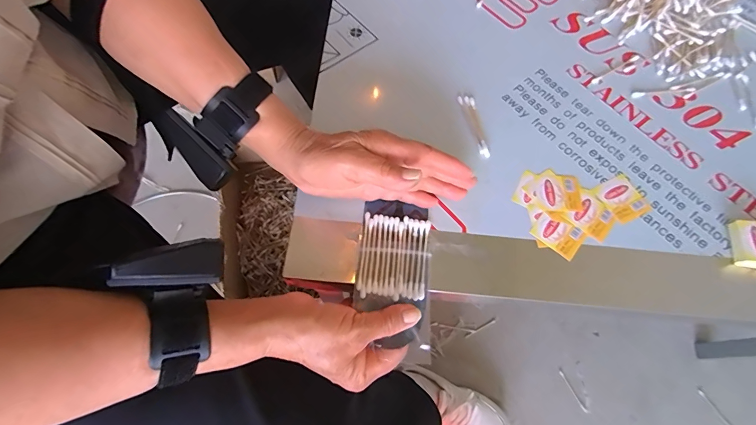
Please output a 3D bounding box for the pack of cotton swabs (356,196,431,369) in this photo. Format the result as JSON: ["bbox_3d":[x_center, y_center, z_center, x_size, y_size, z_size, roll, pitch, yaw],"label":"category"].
[{"bbox_3d":[0.013,0.055,0.338,0.063,0.012,0.137,4,68,0],"label":"pack of cotton swabs"}]

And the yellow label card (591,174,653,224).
[{"bbox_3d":[0.238,-0.014,0.379,0.041,0.004,0.044,-27,72,-12],"label":"yellow label card"}]

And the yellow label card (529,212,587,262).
[{"bbox_3d":[0.168,0.020,0.360,0.043,0.004,0.032,39,72,13],"label":"yellow label card"}]

